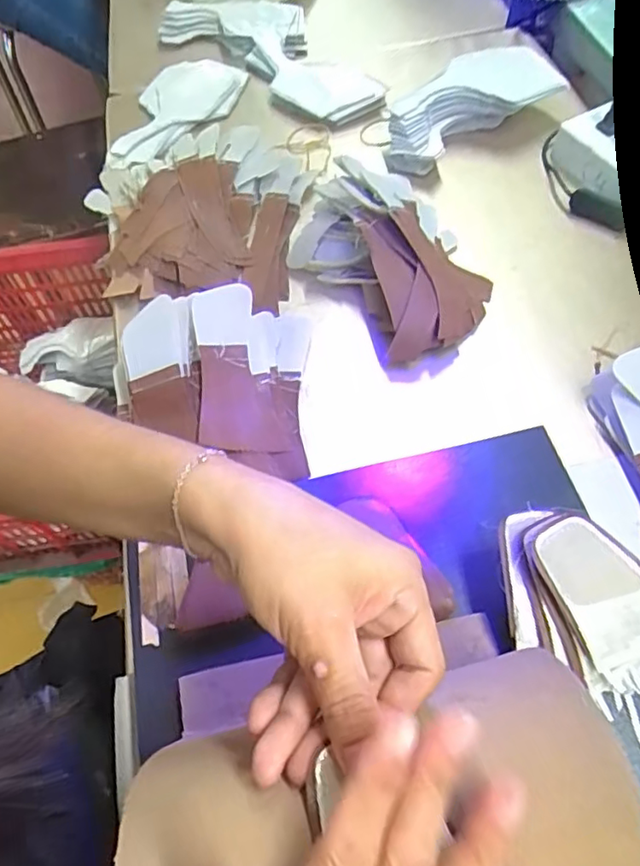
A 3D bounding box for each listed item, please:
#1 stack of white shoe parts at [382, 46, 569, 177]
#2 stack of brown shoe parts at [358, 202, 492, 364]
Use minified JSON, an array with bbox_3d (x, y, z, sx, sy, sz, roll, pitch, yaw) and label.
[{"bbox_3d":[0.150,-0.352,0.624,0.198,0.053,0.107,-27,62,-13],"label":"stack of white shoe parts"},{"bbox_3d":[0.095,-0.138,0.501,0.111,0.055,0.156,-8,60,-2],"label":"stack of brown shoe parts"}]

